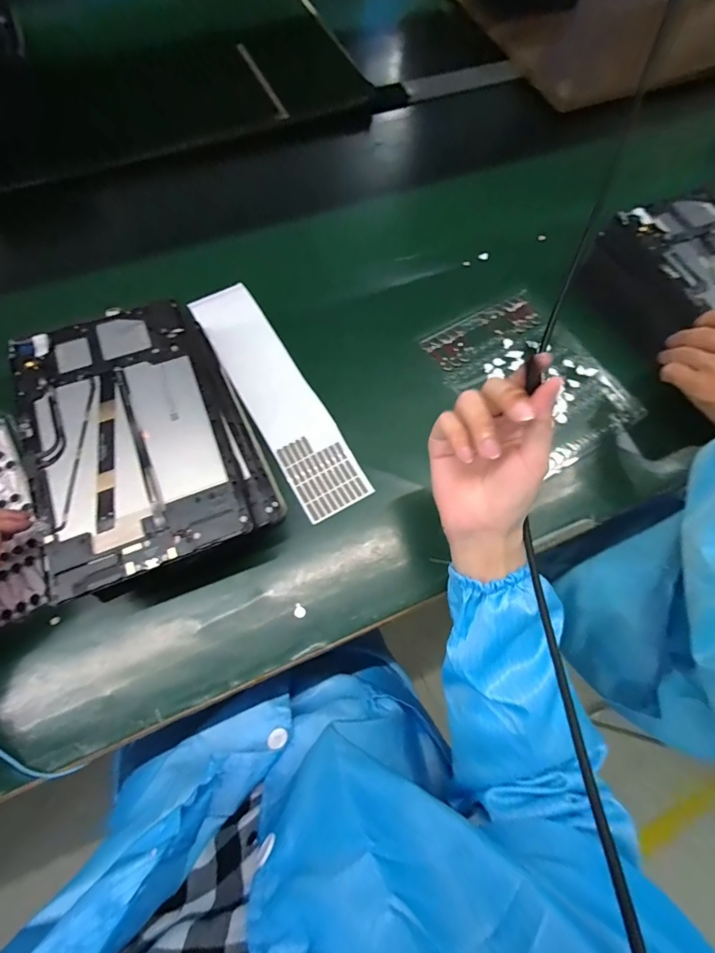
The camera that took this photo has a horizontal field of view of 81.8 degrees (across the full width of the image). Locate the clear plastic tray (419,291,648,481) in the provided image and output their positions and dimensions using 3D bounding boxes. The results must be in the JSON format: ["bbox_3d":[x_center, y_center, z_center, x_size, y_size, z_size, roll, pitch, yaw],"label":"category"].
[{"bbox_3d":[0.197,-0.114,0.467,0.146,0.012,0.209,-38,75,-12],"label":"clear plastic tray"}]

